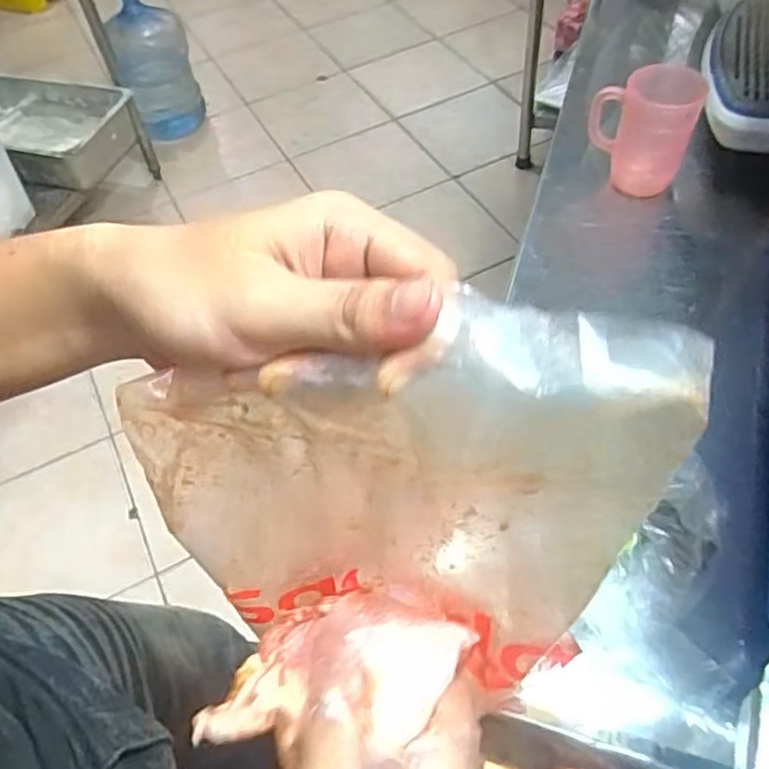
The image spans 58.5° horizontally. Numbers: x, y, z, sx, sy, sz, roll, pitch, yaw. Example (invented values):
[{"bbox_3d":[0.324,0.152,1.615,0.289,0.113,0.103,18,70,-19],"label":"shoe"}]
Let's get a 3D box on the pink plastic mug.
[{"bbox_3d":[0.274,-0.274,0.737,0.103,0.112,0.067,16,56,18],"label":"pink plastic mug"}]

